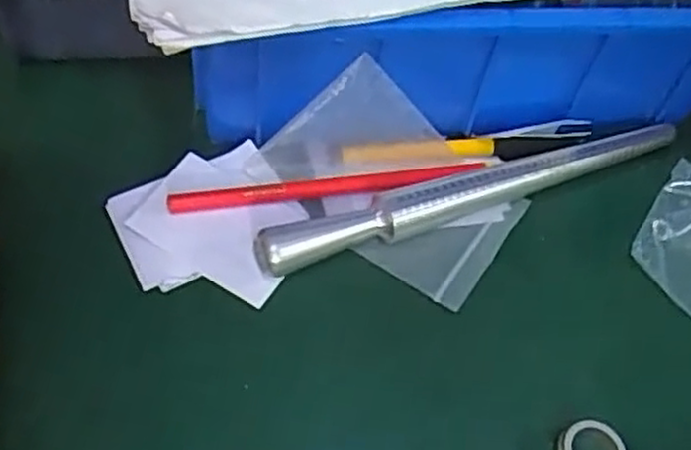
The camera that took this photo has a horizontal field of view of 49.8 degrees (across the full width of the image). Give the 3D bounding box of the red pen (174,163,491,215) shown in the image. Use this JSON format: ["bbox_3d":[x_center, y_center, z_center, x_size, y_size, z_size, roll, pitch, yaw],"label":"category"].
[{"bbox_3d":[-0.008,-0.017,0.358,0.149,0.012,0.014,-5,54,-12],"label":"red pen"}]

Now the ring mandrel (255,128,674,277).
[{"bbox_3d":[0.067,-0.018,0.366,0.228,0.021,0.017,-17,58,-20],"label":"ring mandrel"}]

